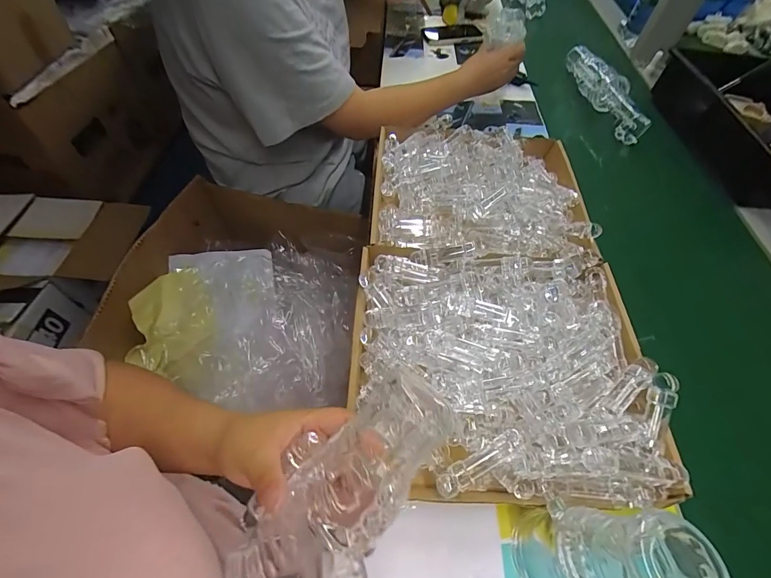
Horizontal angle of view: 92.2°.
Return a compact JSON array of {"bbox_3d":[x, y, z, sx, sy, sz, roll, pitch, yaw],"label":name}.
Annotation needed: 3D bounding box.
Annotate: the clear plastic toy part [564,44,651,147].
[{"bbox_3d":[0.471,-0.436,0.804,0.076,0.060,0.307,-4,57,-6],"label":"clear plastic toy part"}]

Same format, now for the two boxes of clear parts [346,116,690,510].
[{"bbox_3d":[0.131,-0.035,0.476,0.308,0.074,0.532,5,56,0],"label":"two boxes of clear parts"}]

